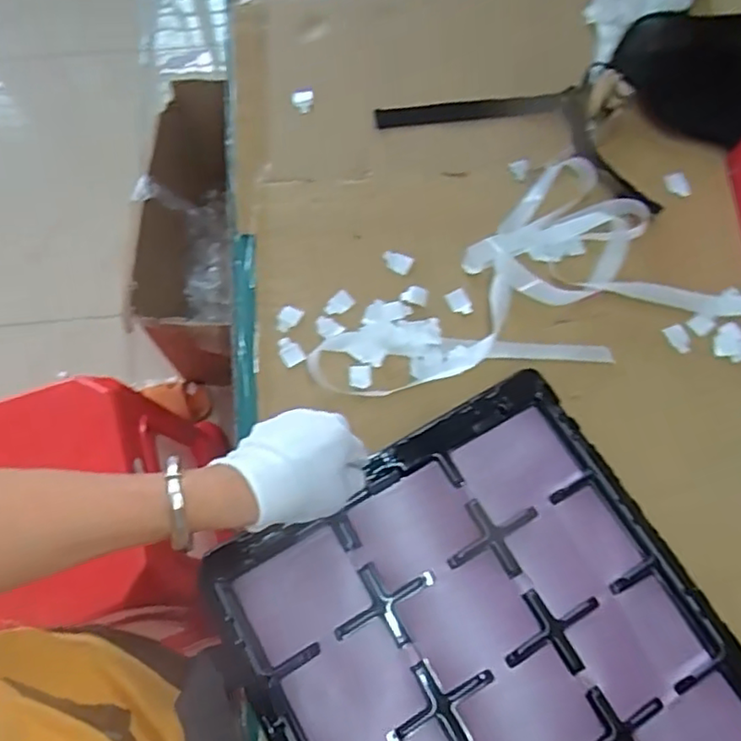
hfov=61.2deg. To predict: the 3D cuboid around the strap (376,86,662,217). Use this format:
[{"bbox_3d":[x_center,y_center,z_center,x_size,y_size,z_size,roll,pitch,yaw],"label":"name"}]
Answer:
[{"bbox_3d":[0.156,-0.247,0.629,0.288,0.023,0.110,24,73,10],"label":"strap"}]

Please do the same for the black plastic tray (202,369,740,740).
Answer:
[{"bbox_3d":[0.092,0.221,0.467,0.321,0.015,0.351,-29,72,-8],"label":"black plastic tray"}]

